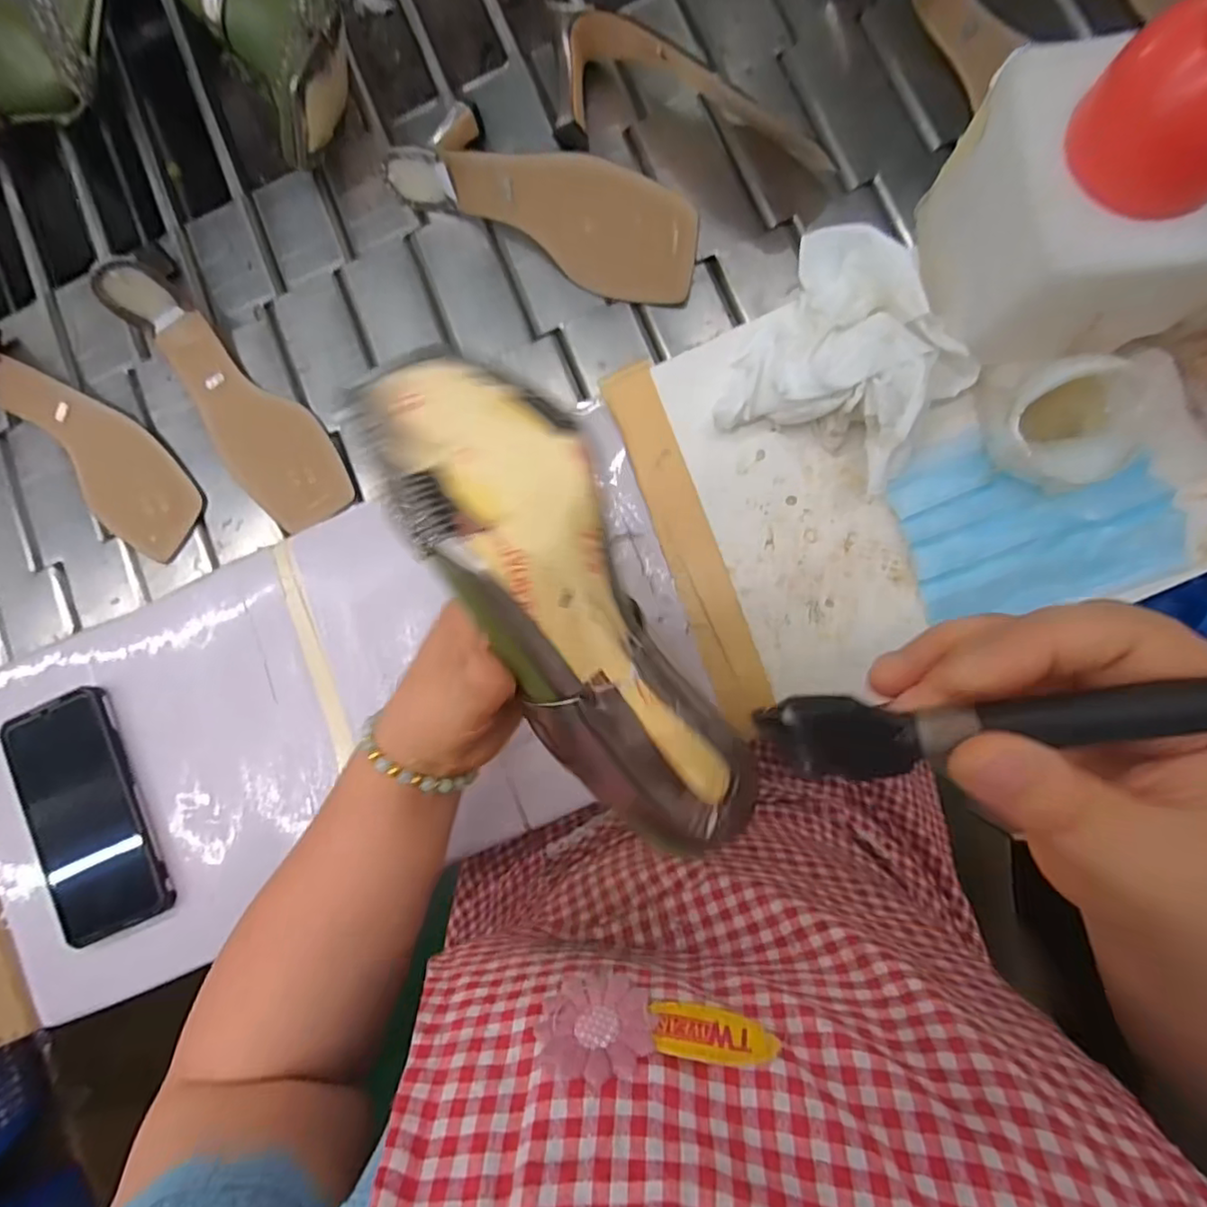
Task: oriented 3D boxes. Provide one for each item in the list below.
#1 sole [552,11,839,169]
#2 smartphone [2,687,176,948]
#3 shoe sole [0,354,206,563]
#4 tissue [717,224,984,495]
[{"bbox_3d":[0.065,-0.382,0.450,0.220,0.053,0.091,9,86,5],"label":"sole"},{"bbox_3d":[-0.355,0.145,0.421,0.073,0.018,0.162,-23,84,0],"label":"smartphone"},{"bbox_3d":[-0.420,-0.128,0.483,0.231,0.050,0.079,37,90,-6],"label":"shoe sole"},{"bbox_3d":[0.150,-0.146,0.366,0.125,0.049,0.138,33,89,6],"label":"tissue"}]

